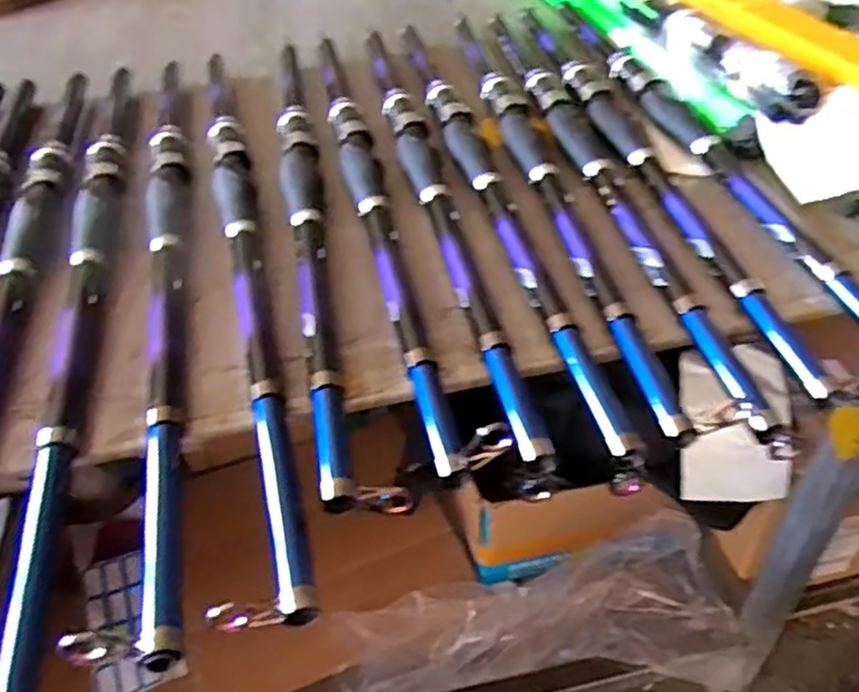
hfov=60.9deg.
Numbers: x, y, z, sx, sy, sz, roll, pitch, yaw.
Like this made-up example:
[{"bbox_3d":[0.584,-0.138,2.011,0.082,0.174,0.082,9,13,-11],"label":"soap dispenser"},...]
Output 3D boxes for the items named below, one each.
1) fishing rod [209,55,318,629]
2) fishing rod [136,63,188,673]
[{"bbox_3d":[-0.139,-0.083,0.538,0.028,0.026,0.609,-11,43,-10],"label":"fishing rod"},{"bbox_3d":[-0.191,-0.072,0.531,0.026,0.022,0.617,-12,43,-9],"label":"fishing rod"}]

